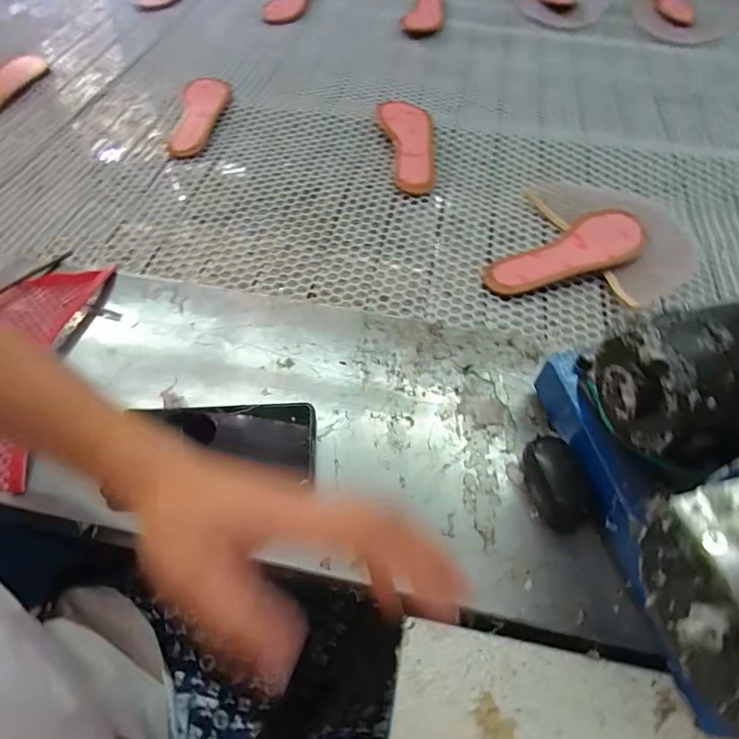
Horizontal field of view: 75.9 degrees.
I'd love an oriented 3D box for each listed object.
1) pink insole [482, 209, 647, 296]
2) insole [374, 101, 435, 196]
[{"bbox_3d":[0.237,-0.134,0.551,0.217,0.018,0.075,-26,60,-17],"label":"pink insole"},{"bbox_3d":[0.054,-0.319,0.676,0.076,0.025,0.205,-1,56,-2],"label":"insole"}]

